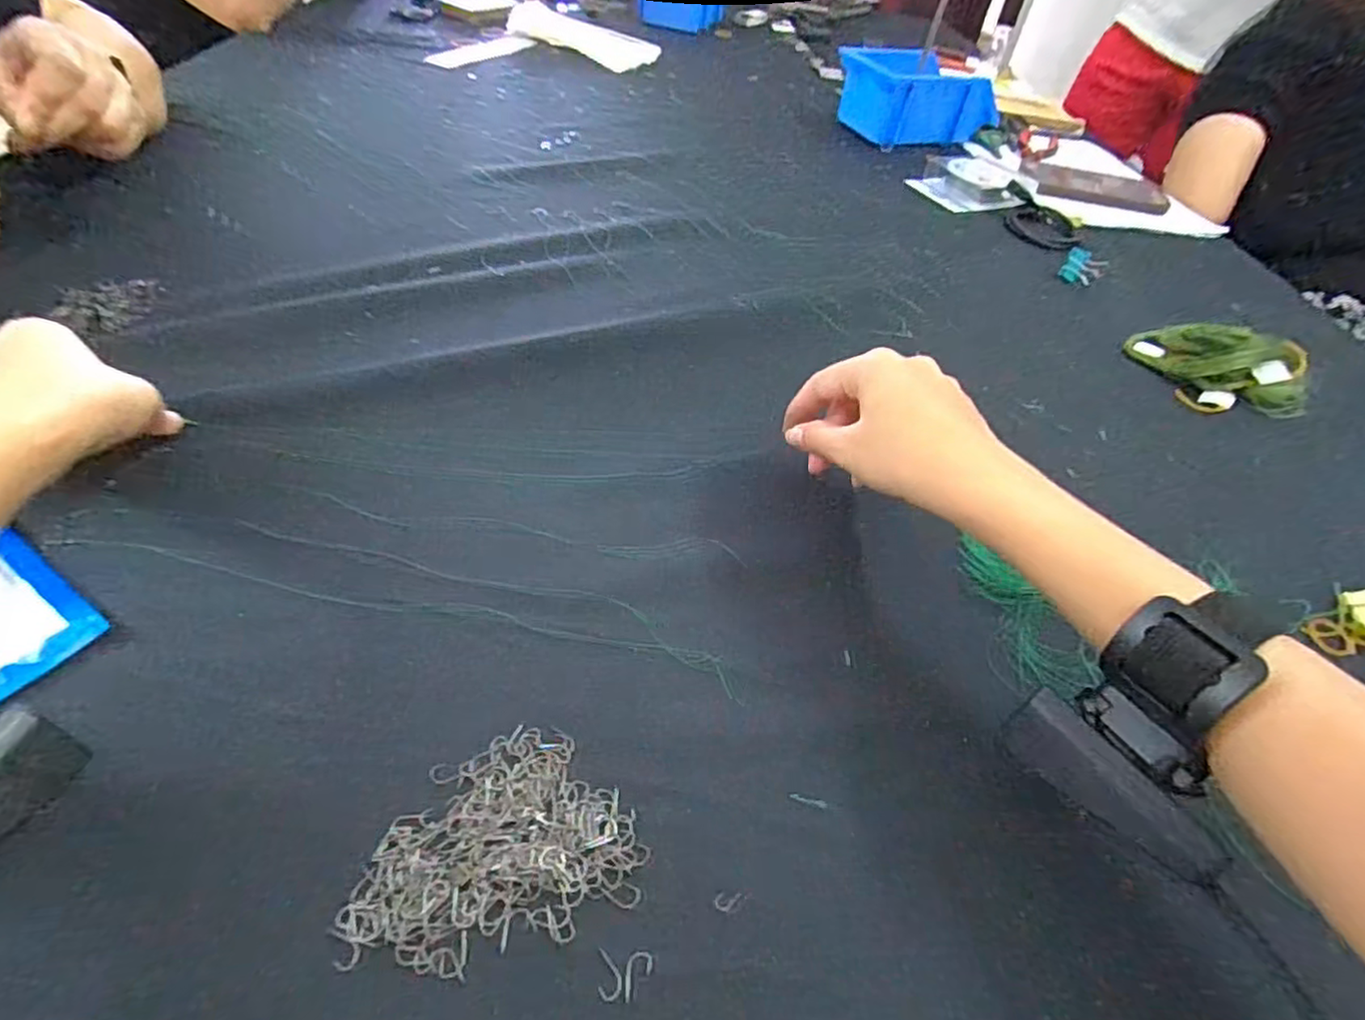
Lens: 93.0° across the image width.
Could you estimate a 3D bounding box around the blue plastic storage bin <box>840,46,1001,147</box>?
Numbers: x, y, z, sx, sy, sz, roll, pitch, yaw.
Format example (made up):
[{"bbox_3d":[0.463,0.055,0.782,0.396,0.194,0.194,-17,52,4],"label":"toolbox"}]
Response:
[{"bbox_3d":[0.292,-0.515,0.804,0.171,0.082,0.110,-12,50,-17],"label":"blue plastic storage bin"}]

